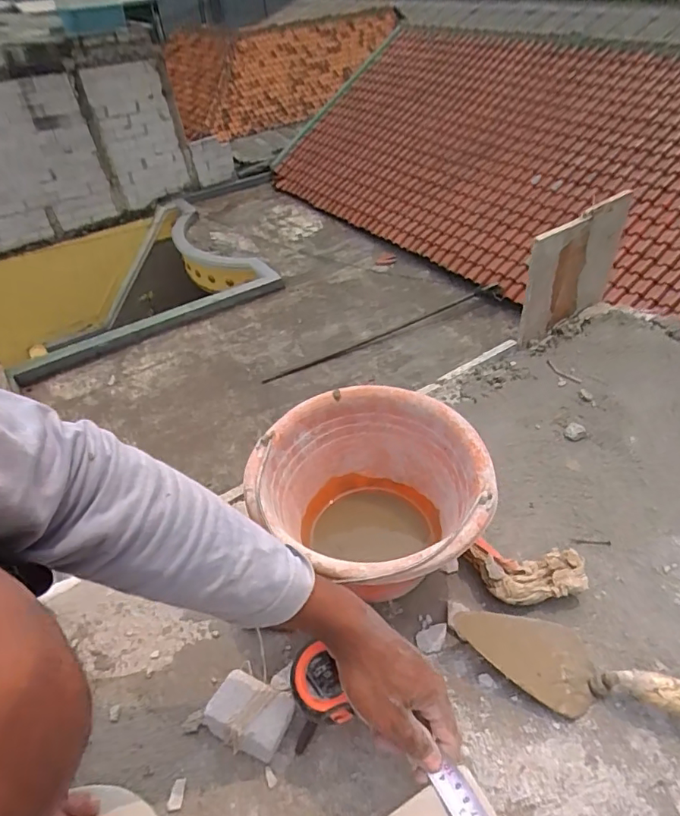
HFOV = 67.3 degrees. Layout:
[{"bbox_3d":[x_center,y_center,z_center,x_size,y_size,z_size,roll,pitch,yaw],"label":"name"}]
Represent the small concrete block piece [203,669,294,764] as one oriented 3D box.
[{"bbox_3d":[-0.088,0.301,0.505,0.078,0.042,0.058,15,47,21],"label":"small concrete block piece"}]

